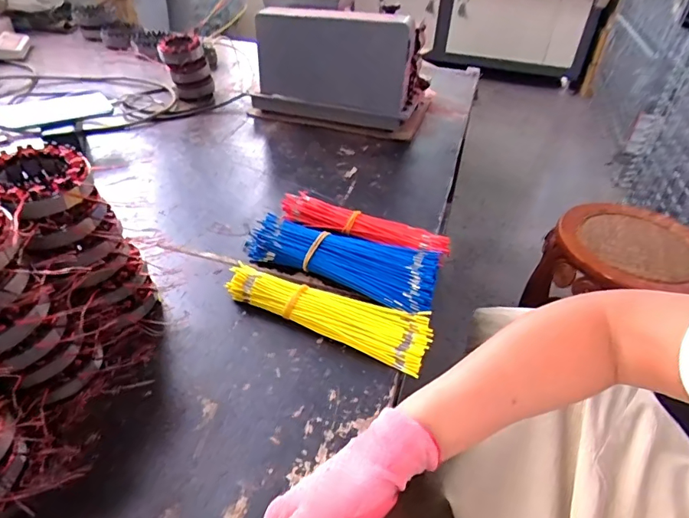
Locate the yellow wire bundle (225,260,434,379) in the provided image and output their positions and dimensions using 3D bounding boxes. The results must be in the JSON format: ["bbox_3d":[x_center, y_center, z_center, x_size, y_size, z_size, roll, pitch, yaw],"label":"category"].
[{"bbox_3d":[-0.018,0.055,0.534,0.239,0.028,0.069,19,41,18],"label":"yellow wire bundle"}]

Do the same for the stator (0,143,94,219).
[{"bbox_3d":[-0.272,-0.069,0.411,0.082,0.030,0.082,-26,48,-32],"label":"stator"}]

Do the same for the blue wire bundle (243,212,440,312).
[{"bbox_3d":[0.000,-0.004,0.600,0.243,0.039,0.096,19,41,17],"label":"blue wire bundle"}]

